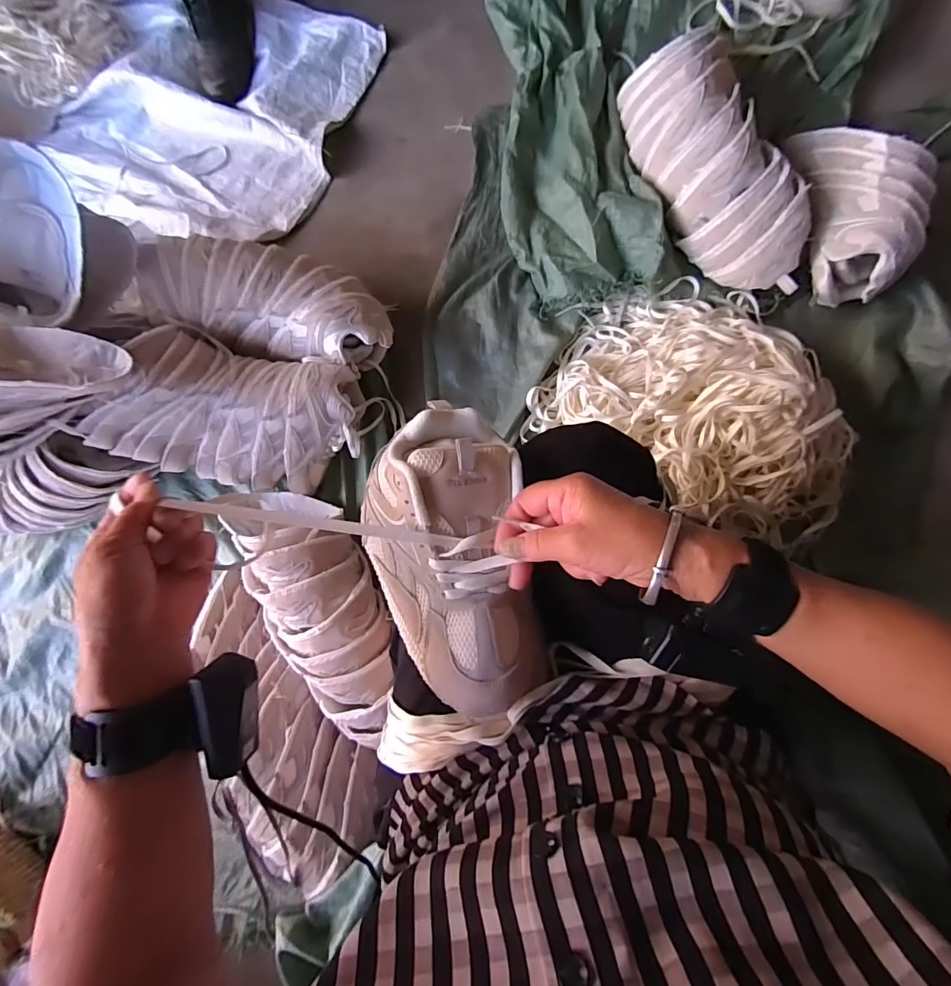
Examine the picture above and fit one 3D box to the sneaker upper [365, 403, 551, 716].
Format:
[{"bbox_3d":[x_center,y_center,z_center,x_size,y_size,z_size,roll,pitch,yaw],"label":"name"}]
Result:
[{"bbox_3d":[-0.022,0.050,0.367,0.130,0.082,0.238,-8,83,6],"label":"sneaker upper"}]

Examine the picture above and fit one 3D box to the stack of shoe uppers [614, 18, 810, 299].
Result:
[{"bbox_3d":[0.381,-0.515,0.727,0.172,0.141,0.427,-25,81,3],"label":"stack of shoe uppers"}]

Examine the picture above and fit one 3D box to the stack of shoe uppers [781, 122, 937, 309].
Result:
[{"bbox_3d":[0.593,-0.445,0.700,0.139,0.115,0.289,-6,83,6],"label":"stack of shoe uppers"}]

